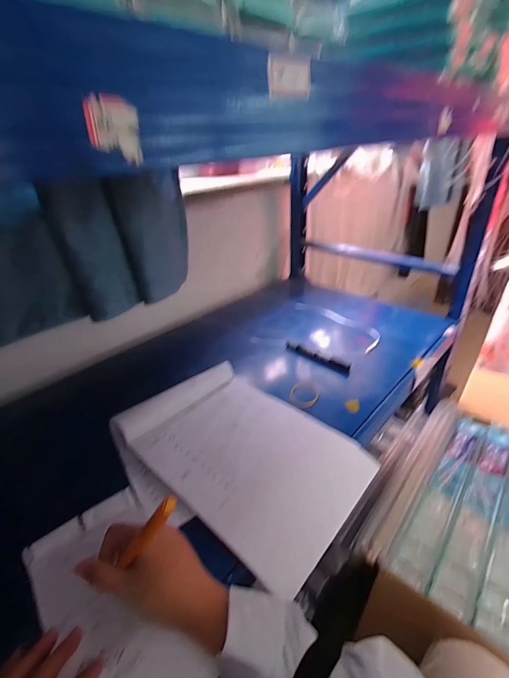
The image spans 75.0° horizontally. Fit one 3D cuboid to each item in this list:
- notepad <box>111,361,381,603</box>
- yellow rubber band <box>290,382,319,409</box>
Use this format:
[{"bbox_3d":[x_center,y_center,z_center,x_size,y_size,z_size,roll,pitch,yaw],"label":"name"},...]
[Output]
[{"bbox_3d":[-0.026,0.153,0.461,0.321,0.034,0.237,23,39,35],"label":"notepad"},{"bbox_3d":[0.086,0.093,0.566,0.047,0.006,0.060,6,32,14],"label":"yellow rubber band"}]

